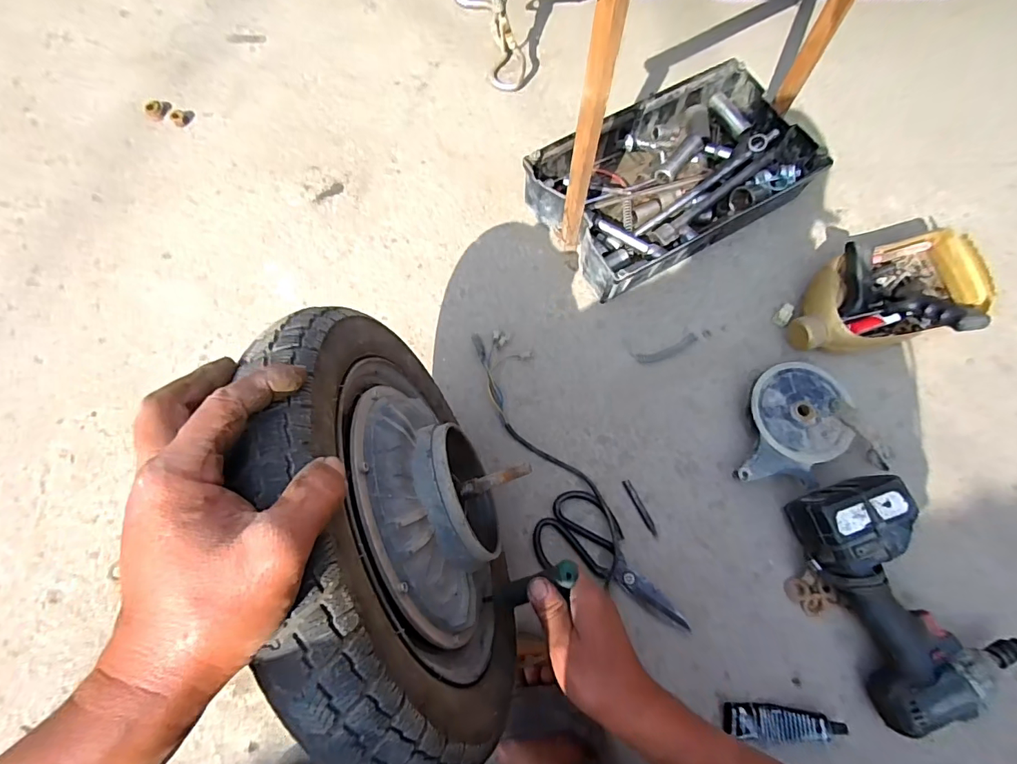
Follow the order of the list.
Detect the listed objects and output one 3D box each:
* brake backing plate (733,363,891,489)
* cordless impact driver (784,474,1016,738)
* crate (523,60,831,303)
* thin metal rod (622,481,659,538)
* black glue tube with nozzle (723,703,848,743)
[{"bbox_3d":[0.340,0.052,0.571,0.166,0.052,0.143,-12,73,-4],"label":"brake backing plate"},{"bbox_3d":[0.416,0.218,0.501,0.146,0.072,0.230,-18,75,-6],"label":"cordless impact driver"},{"bbox_3d":[0.215,-0.279,0.650,0.337,0.098,0.211,-29,77,-9],"label":"crate"},{"bbox_3d":[0.161,0.152,0.571,0.010,0.005,0.072,-26,76,-8],"label":"thin metal rod"},{"bbox_3d":[0.285,0.360,0.492,0.113,0.023,0.035,6,74,1],"label":"black glue tube with nozzle"}]

